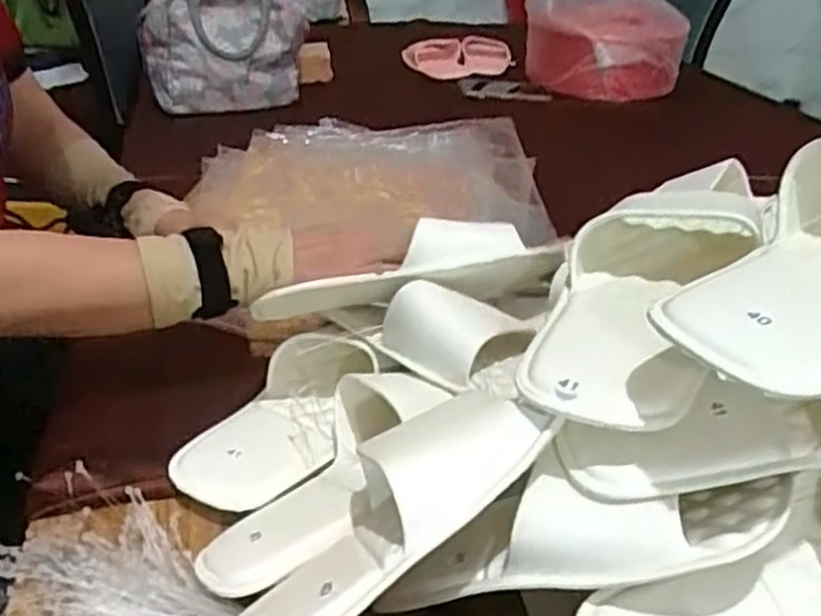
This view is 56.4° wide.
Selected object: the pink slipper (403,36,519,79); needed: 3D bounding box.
[{"bbox_3d":[0.108,-0.518,1.588,0.230,0.060,0.071,-12,33,-23],"label":"pink slipper"}]

